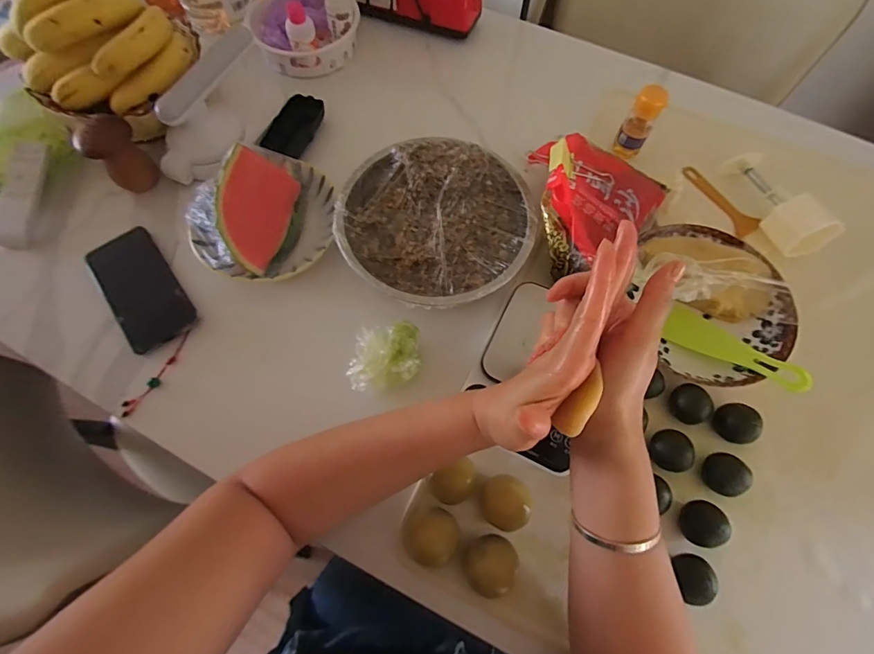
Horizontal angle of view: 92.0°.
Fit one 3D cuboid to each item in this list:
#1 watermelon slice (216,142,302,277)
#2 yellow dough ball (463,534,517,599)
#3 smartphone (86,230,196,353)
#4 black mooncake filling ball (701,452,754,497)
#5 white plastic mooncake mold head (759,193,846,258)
[{"bbox_3d":[-0.213,-0.133,0.493,0.093,0.061,0.129,15,69,6],"label":"watermelon slice"},{"bbox_3d":[0.049,0.215,0.383,0.044,0.032,0.049,15,69,6],"label":"yellow dough ball"},{"bbox_3d":[-0.355,-0.050,0.504,0.081,0.013,0.164,-36,77,-5],"label":"smartphone"},{"bbox_3d":[0.286,0.147,0.421,0.039,0.027,0.039,0,68,0],"label":"black mooncake filling ball"},{"bbox_3d":[0.437,-0.122,0.504,0.059,0.056,0.055,-12,68,-5],"label":"white plastic mooncake mold head"}]

